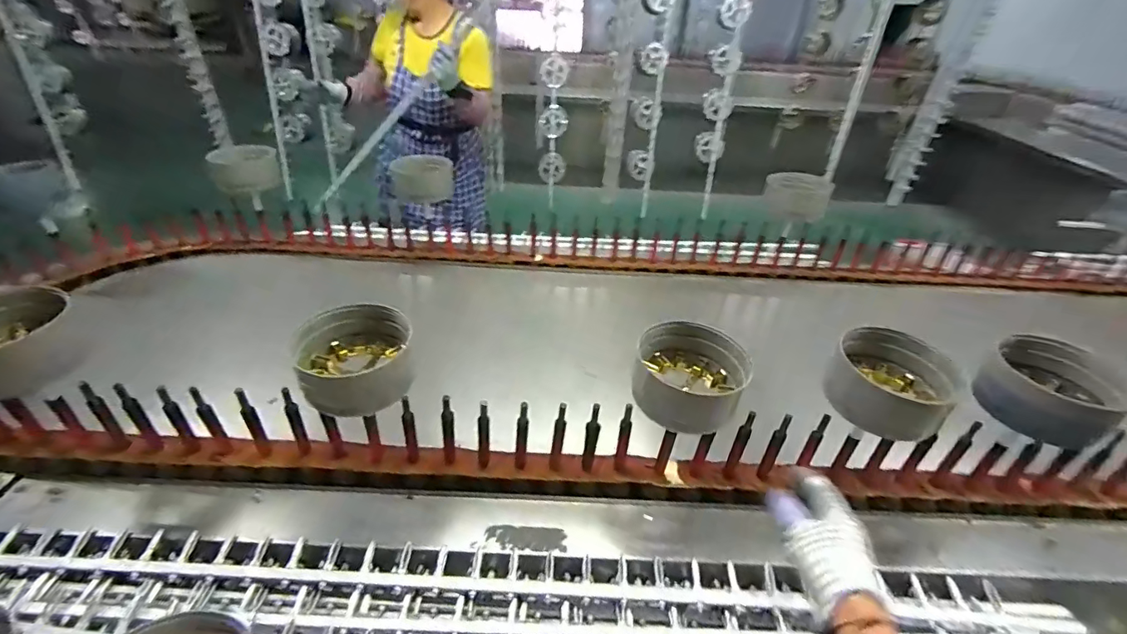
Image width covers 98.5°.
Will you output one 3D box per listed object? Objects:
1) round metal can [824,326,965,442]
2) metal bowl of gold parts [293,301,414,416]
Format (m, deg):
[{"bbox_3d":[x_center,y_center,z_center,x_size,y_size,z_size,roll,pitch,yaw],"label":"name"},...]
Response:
[{"bbox_3d":[0.411,0.081,0.619,0.124,0.086,0.113,22,39,25],"label":"round metal can"},{"bbox_3d":[-0.259,0.053,0.607,0.131,0.087,0.120,2,35,-1],"label":"metal bowl of gold parts"}]

